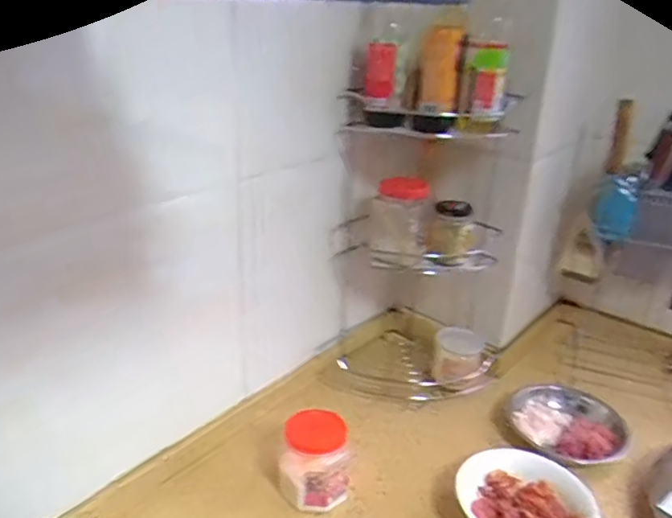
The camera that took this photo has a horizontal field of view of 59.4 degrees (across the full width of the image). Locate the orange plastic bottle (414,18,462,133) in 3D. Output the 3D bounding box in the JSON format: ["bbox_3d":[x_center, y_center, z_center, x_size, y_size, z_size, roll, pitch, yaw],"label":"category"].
[{"bbox_3d":[0.160,-0.286,0.910,0.055,0.142,0.041,4,44,4],"label":"orange plastic bottle"}]

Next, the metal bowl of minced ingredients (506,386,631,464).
[{"bbox_3d":[0.415,0.281,1.037,0.173,0.051,0.174,2,24,-1],"label":"metal bowl of minced ingredients"}]

